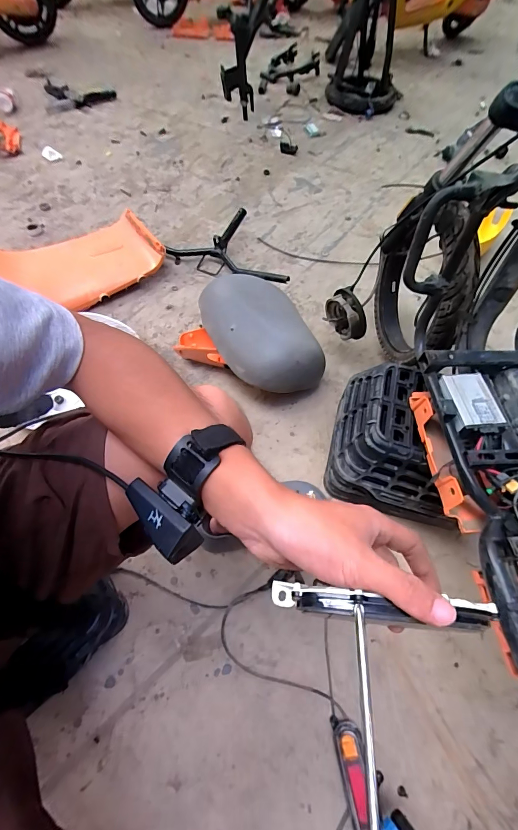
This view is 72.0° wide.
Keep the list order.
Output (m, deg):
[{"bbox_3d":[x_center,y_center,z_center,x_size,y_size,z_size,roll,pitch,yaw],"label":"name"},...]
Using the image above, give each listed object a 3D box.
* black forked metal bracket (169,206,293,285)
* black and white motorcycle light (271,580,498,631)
[{"bbox_3d":[-0.108,-0.484,1.114,0.288,0.086,0.369,-21,63,-14],"label":"black forked metal bracket"},{"bbox_3d":[0.081,0.133,0.246,0.141,0.052,0.020,7,60,1],"label":"black and white motorcycle light"}]

